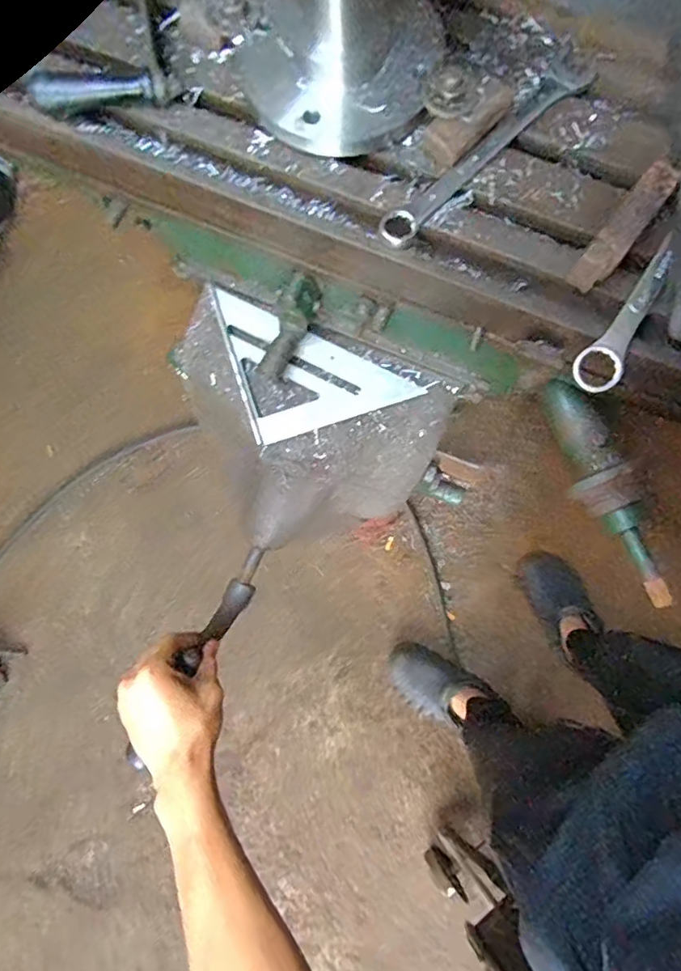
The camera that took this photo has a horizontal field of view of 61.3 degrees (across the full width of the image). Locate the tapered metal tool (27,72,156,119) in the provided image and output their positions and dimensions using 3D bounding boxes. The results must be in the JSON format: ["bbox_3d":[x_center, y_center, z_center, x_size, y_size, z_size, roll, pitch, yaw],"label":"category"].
[{"bbox_3d":[-0.192,-0.306,0.450,0.094,0.022,0.024,-3,81,0],"label":"tapered metal tool"}]

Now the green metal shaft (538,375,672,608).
[{"bbox_3d":[0.239,0.006,0.514,0.044,0.040,0.212,-23,82,-4],"label":"green metal shaft"}]

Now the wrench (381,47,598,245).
[{"bbox_3d":[0.118,-0.266,0.451,0.035,0.010,0.224,43,83,7],"label":"wrench"}]

